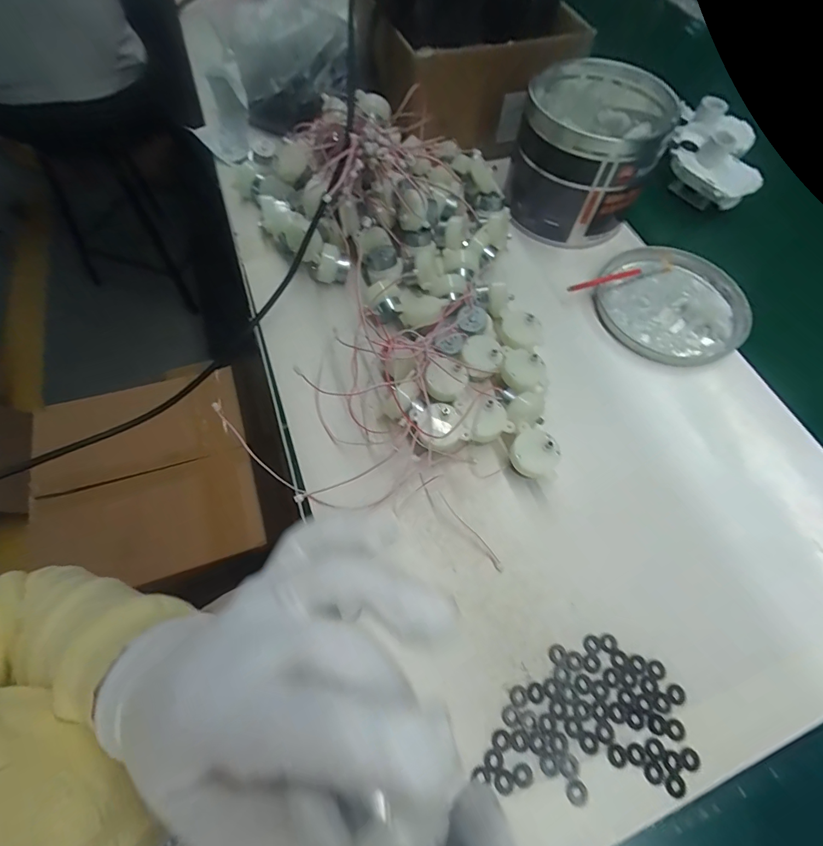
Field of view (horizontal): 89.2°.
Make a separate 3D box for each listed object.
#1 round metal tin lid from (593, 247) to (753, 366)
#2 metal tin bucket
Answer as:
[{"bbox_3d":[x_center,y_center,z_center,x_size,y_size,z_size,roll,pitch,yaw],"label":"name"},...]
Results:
[{"bbox_3d":[0.240,-0.113,0.384,0.126,0.013,0.128,1,63,-2],"label":"round metal tin lid"},{"bbox_3d":[0.167,-0.260,0.401,0.119,0.109,0.133,23,64,8],"label":"metal tin bucket"}]

